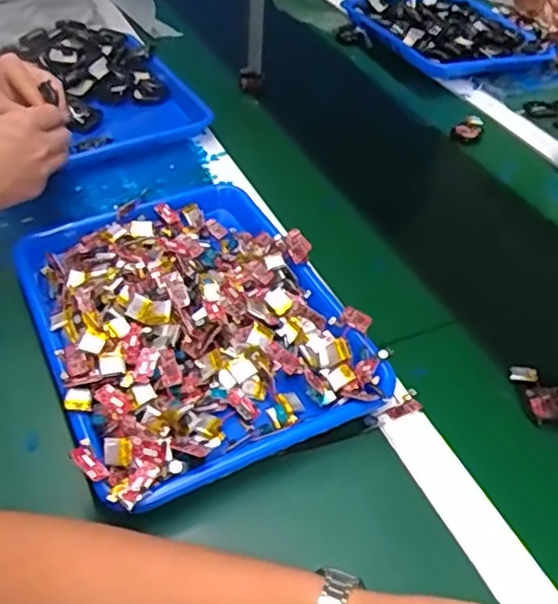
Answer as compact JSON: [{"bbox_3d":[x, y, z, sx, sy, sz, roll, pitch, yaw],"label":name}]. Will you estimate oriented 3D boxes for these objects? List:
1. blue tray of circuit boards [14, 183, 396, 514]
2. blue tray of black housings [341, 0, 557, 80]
[{"bbox_3d":[-0.080,0.005,0.573,0.257,0.057,0.330,-18,48,-20],"label":"blue tray of circuit boards"},{"bbox_3d":[0.298,-0.482,1.096,0.272,0.050,0.341,-17,48,-19],"label":"blue tray of black housings"}]

